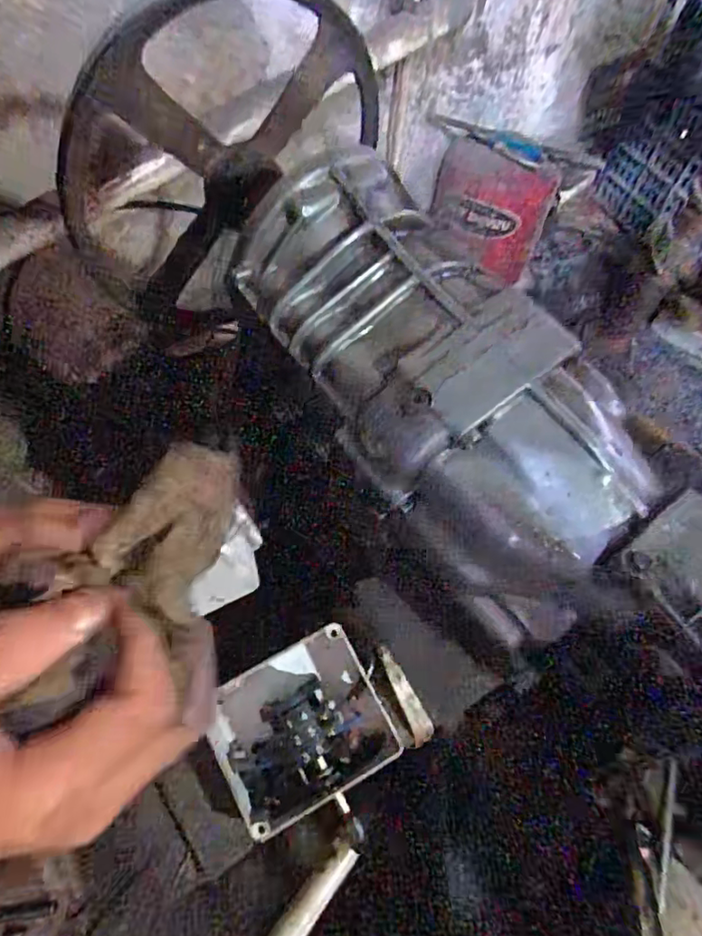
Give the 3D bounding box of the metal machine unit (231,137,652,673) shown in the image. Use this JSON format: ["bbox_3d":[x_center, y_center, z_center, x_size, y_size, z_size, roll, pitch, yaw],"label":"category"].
[{"bbox_3d":[0.066,-0.056,0.444,0.174,0.138,0.377,-34,71,-17],"label":"metal machine unit"}]

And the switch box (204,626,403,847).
[{"bbox_3d":[-0.041,0.204,0.454,0.131,0.061,0.112,-25,68,-14],"label":"switch box"}]

